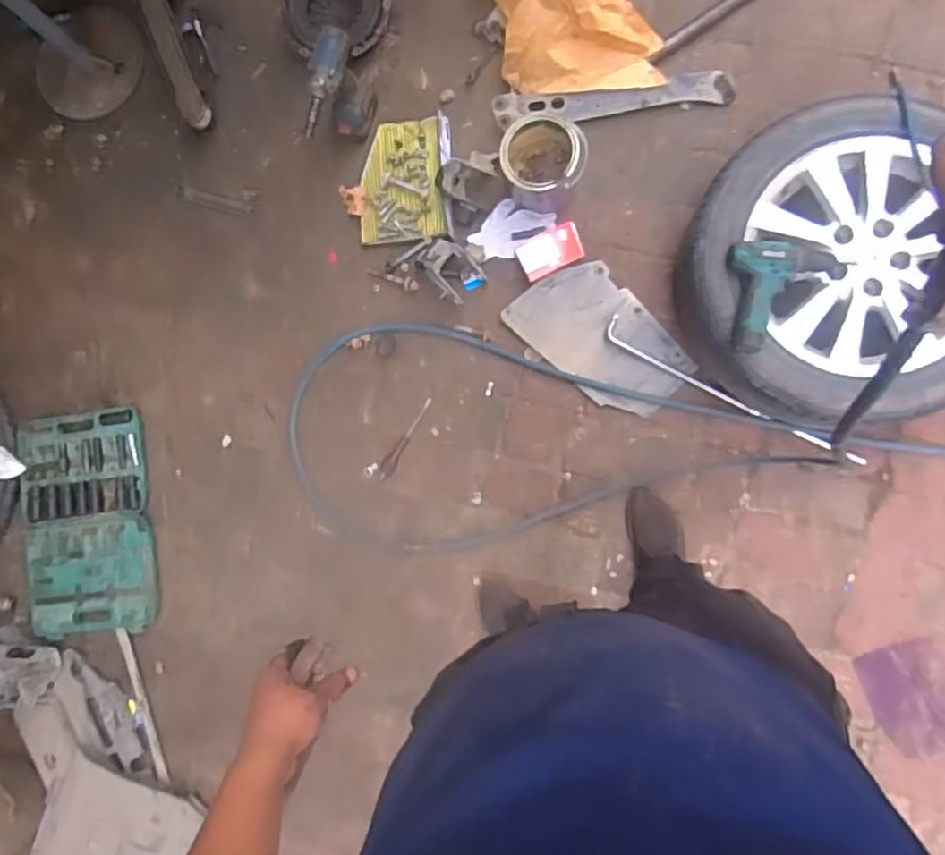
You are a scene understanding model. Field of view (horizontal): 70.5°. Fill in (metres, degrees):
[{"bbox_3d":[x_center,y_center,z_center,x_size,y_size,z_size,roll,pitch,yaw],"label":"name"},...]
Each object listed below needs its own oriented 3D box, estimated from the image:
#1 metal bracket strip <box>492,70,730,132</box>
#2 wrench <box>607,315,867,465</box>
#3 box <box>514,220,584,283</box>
[{"bbox_3d":[0.278,-0.664,1.347,0.473,0.047,0.066,-2,87,9],"label":"metal bracket strip"},{"bbox_3d":[0.501,-0.063,1.310,0.544,0.021,0.048,33,112,10],"label":"wrench"},{"bbox_3d":[0.160,-0.360,1.367,0.130,0.026,0.085,-23,84,7],"label":"box"}]

